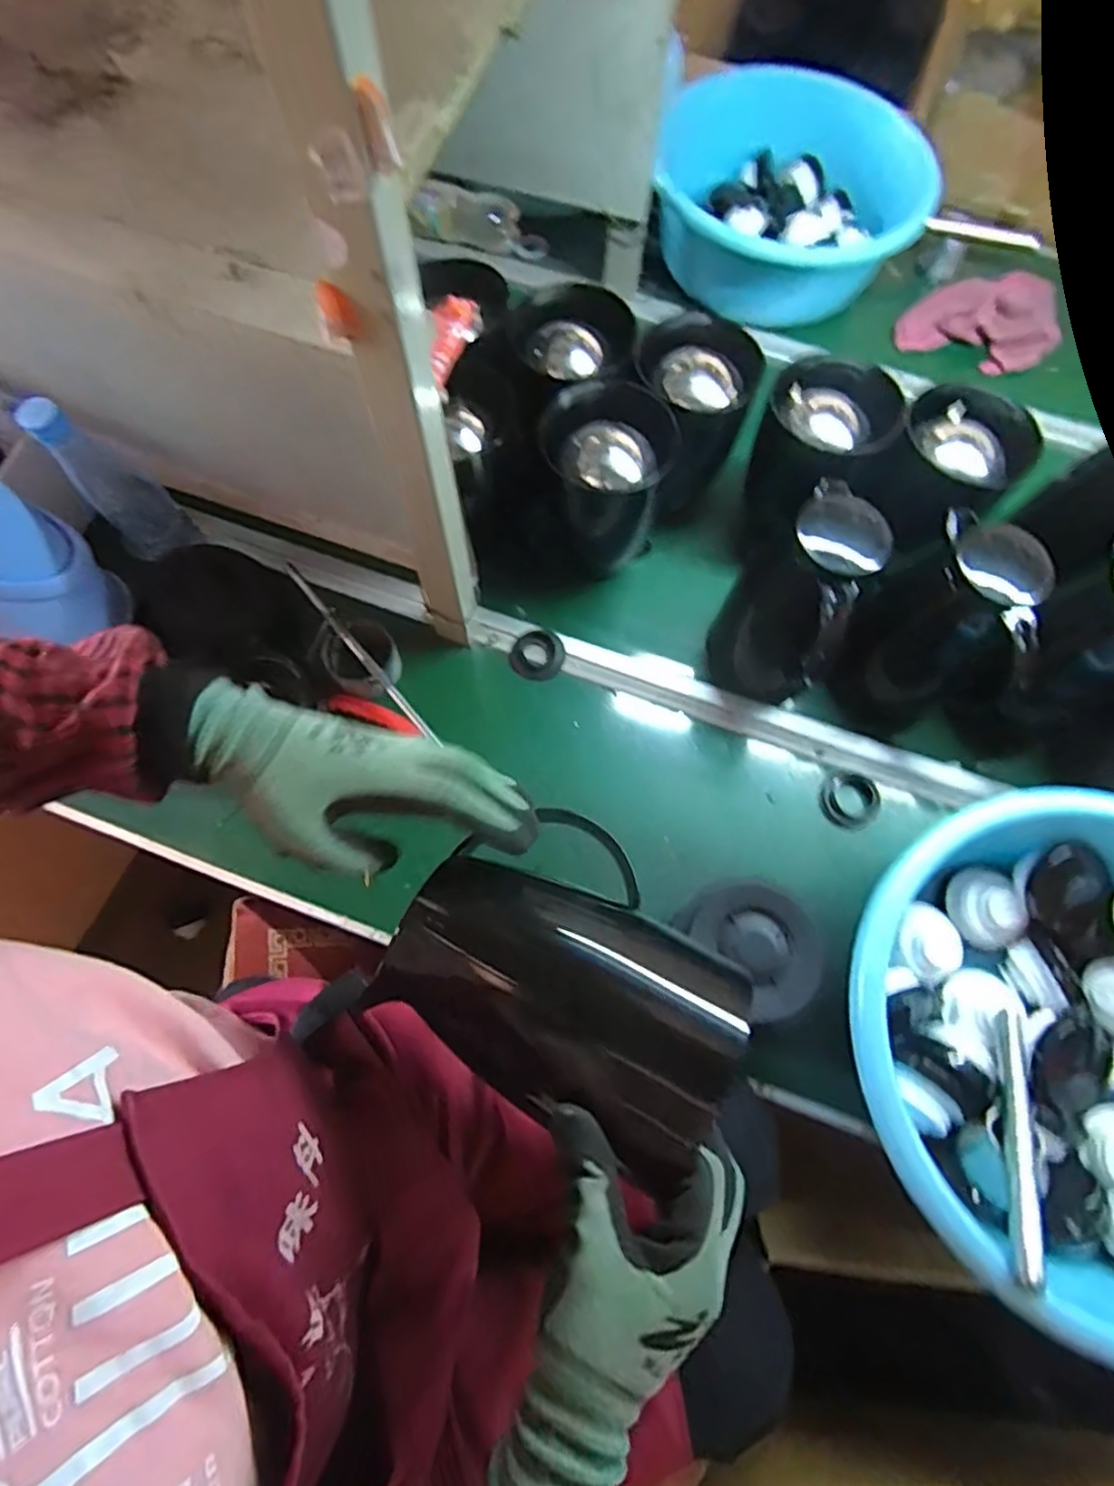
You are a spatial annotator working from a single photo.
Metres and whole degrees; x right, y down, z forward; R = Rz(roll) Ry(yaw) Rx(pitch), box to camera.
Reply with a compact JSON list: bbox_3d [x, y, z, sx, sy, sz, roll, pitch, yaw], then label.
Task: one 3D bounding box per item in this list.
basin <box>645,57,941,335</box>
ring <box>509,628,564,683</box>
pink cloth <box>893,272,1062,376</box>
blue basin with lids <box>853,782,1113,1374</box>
[{"bbox_3d":[0.307,-0.762,0.903,0.329,0.126,0.316,0,70,-1],"label":"basin"},{"bbox_3d":[-0.021,-0.098,0.739,0.061,0.020,0.053,-20,72,-8],"label":"ring"},{"bbox_3d":[0.584,-0.579,0.913,0.196,0.024,0.129,-4,95,18],"label":"pink cloth"},{"bbox_3d":[0.445,0.254,0.549,0.374,0.145,0.381,12,70,3],"label":"blue basin with lids"}]

